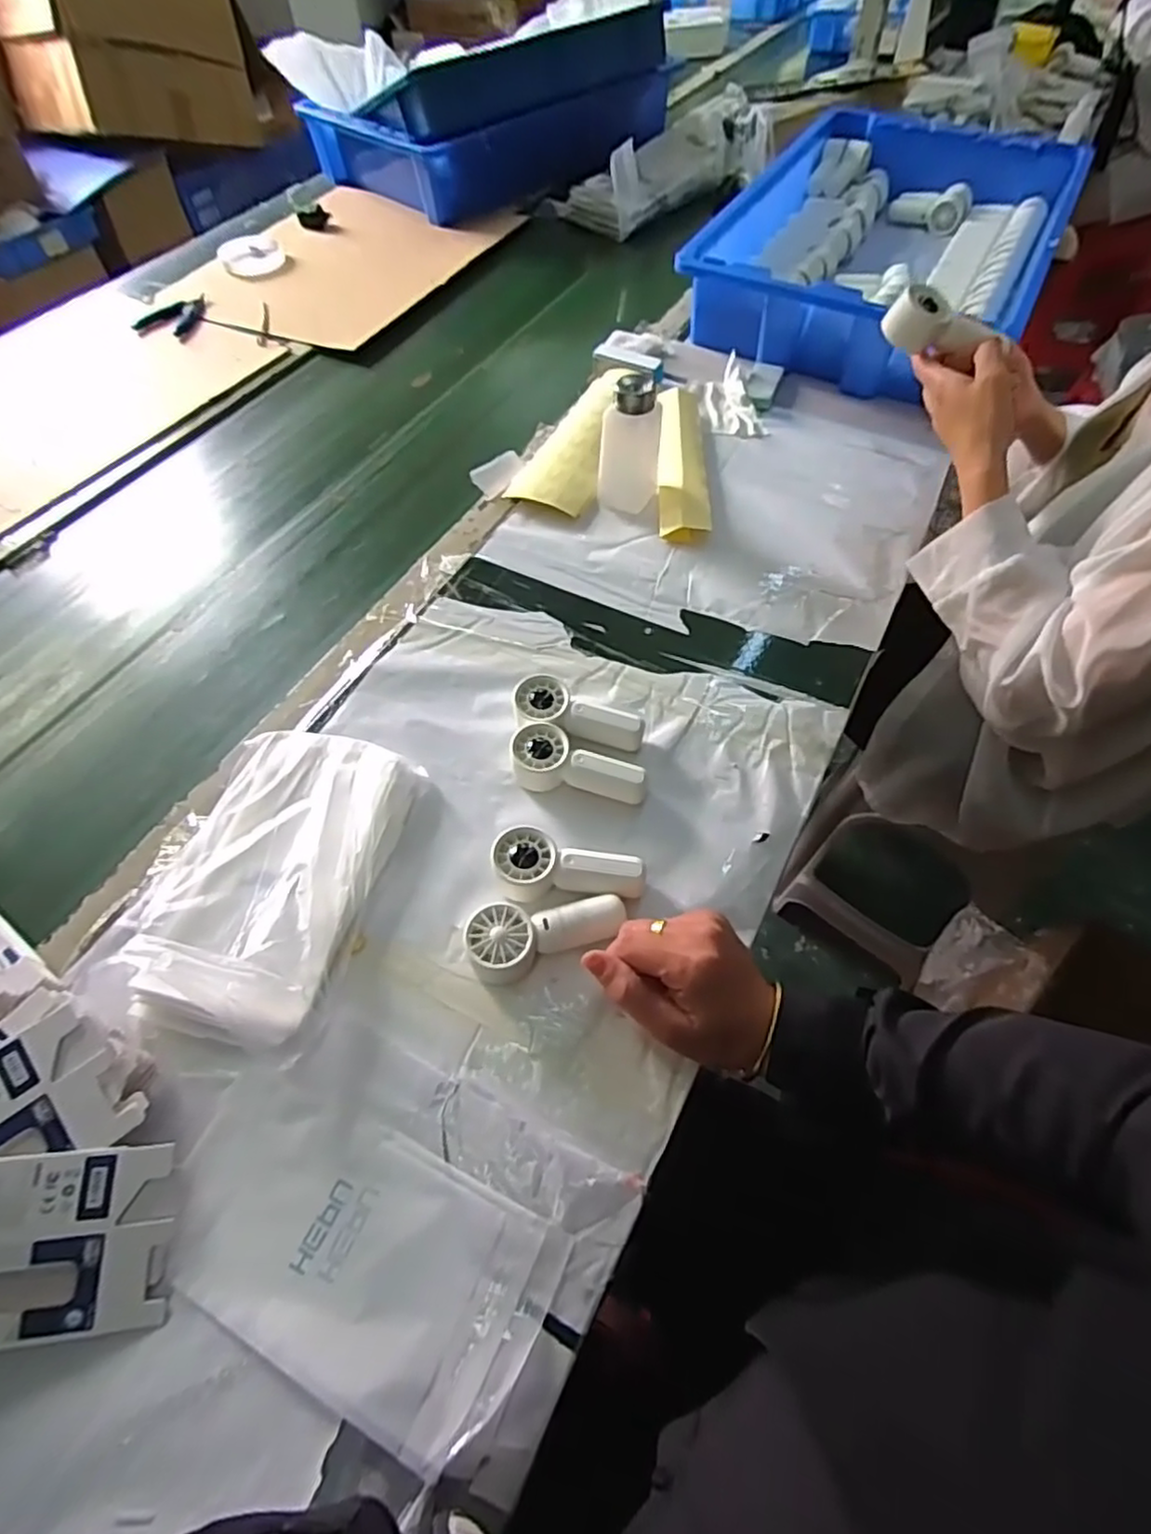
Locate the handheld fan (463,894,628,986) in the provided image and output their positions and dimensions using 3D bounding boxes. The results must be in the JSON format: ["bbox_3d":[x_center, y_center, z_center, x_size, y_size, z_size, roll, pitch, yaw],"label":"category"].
[{"bbox_3d":[-0.020,0.114,0.466,0.108,0.033,0.045,-12,58,-8],"label":"handheld fan"}]

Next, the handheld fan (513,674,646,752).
[{"bbox_3d":[0.004,-0.046,0.560,0.107,0.027,0.048,10,59,9],"label":"handheld fan"}]

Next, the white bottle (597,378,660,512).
[{"bbox_3d":[0.057,-0.339,0.696,0.059,0.120,0.077,5,58,6],"label":"white bottle"}]

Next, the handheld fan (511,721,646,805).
[{"bbox_3d":[0.004,-0.004,0.534,0.105,0.029,0.046,9,59,8],"label":"handheld fan"}]

